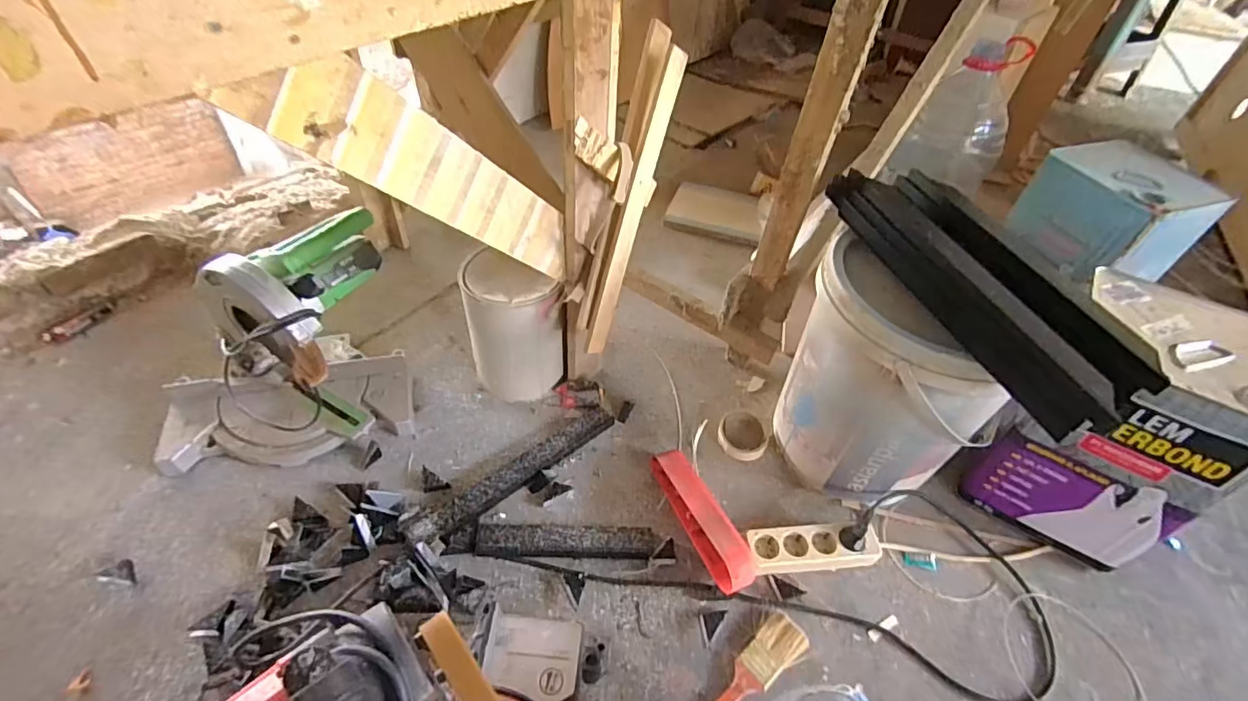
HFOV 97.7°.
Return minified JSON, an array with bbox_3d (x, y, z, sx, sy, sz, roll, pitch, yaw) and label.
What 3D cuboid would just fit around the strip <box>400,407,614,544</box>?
[{"bbox_3d":[-0.171,0.194,0.889,0.372,0.027,0.061,-29,56,-29],"label":"strip"}]

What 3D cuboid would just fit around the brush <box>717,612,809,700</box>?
[{"bbox_3d":[0.150,0.428,0.707,0.219,0.021,0.055,-27,55,-27],"label":"brush"}]

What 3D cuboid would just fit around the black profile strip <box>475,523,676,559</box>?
[{"bbox_3d":[-0.072,0.286,0.820,0.290,0.020,0.047,2,47,-4],"label":"black profile strip"}]

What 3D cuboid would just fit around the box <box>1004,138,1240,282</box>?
[{"bbox_3d":[0.971,-0.277,1.089,0.234,0.181,0.242,-8,48,-13],"label":"box"}]

